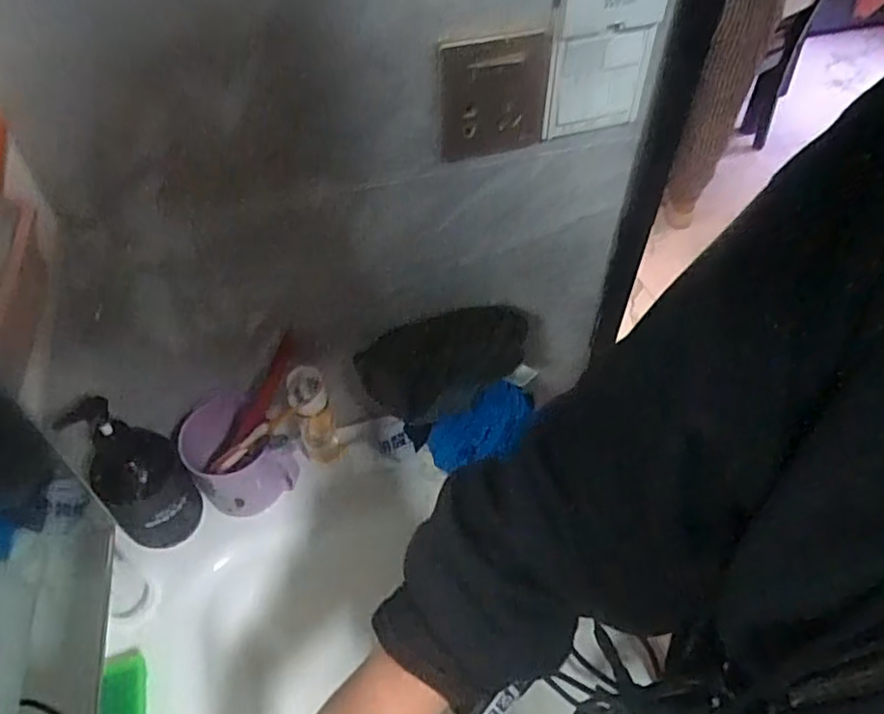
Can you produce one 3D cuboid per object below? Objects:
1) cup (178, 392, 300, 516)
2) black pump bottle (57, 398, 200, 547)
[{"bbox_3d":[-0.203,0.097,0.648,0.096,0.104,0.104,0,49,0],"label":"cup"},{"bbox_3d":[-0.276,0.102,0.578,0.074,0.188,0.079,-35,57,-27],"label":"black pump bottle"}]

